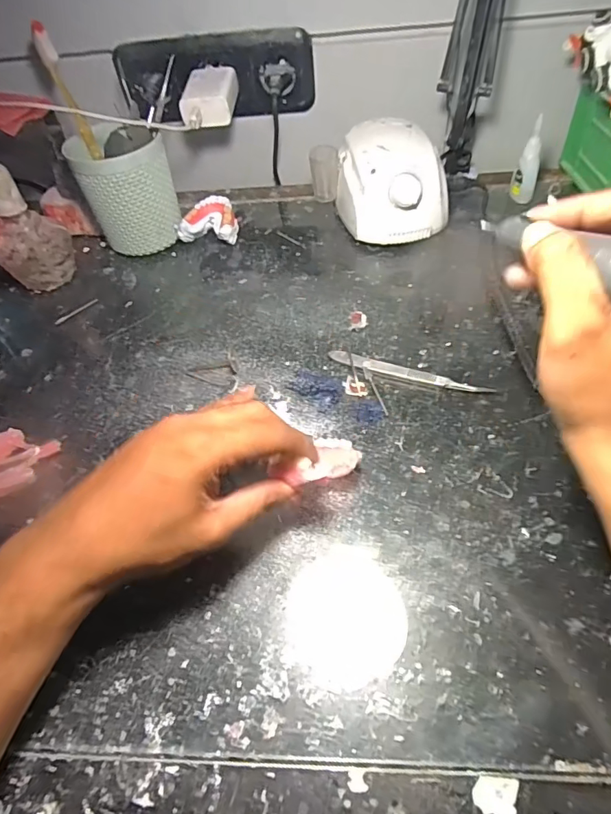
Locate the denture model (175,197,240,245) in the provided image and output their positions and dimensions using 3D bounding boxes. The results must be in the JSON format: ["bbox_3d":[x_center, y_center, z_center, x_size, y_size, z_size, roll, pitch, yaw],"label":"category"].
[{"bbox_3d":[-0.108,-0.208,0.543,0.063,0.034,0.052,6,53,11],"label":"denture model"}]

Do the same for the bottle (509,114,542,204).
[{"bbox_3d":[0.243,-0.265,0.520,0.025,0.079,0.021,15,55,17],"label":"bottle"}]

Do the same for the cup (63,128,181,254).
[{"bbox_3d":[-0.189,-0.233,0.518,0.091,0.115,0.085,-3,52,4],"label":"cup"}]

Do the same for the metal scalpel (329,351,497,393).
[{"bbox_3d":[0.084,-0.027,0.397,0.134,0.004,0.014,16,55,17],"label":"metal scalpel"}]

